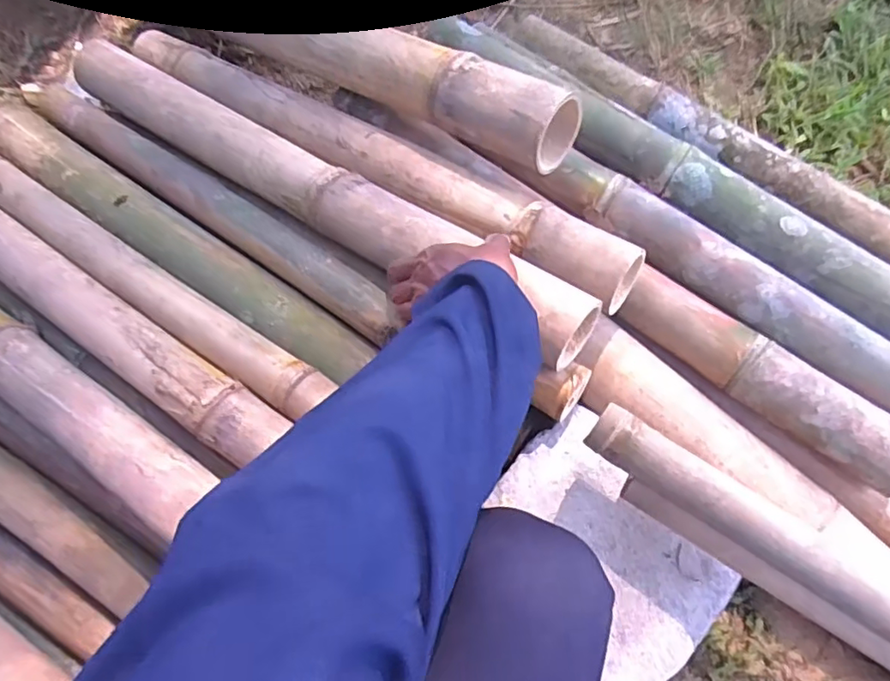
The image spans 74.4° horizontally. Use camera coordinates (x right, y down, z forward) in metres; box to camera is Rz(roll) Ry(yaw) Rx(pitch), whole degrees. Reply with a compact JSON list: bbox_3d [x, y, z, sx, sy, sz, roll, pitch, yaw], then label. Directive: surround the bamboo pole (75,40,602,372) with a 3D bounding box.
[{"bbox_3d":[-0.148,-0.160,0.605,0.650,0.061,0.072,30,76,17],"label":"bamboo pole"}]

